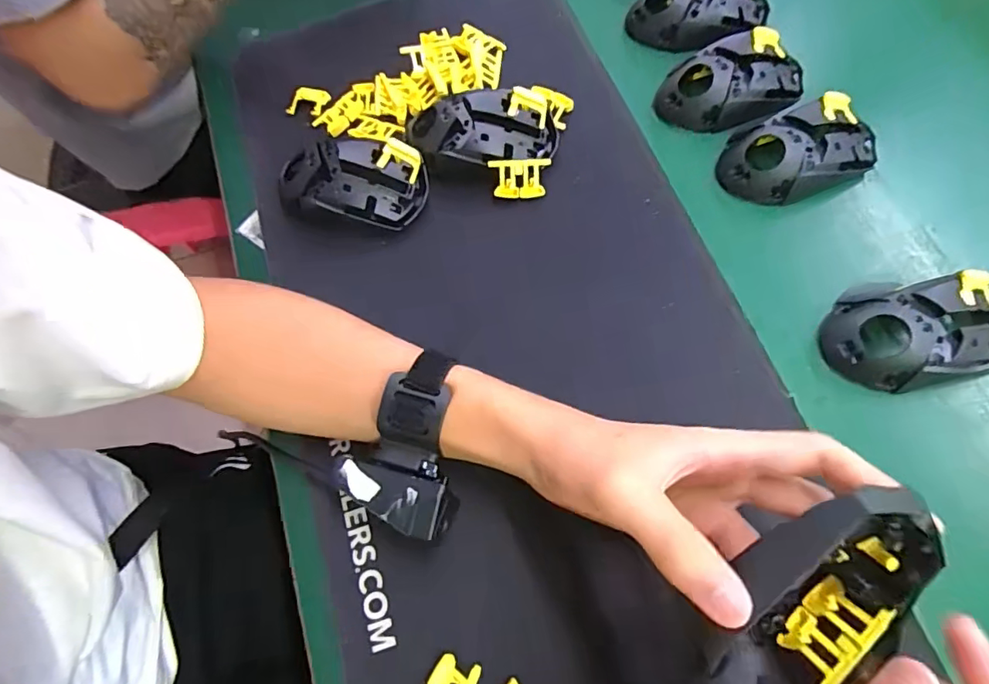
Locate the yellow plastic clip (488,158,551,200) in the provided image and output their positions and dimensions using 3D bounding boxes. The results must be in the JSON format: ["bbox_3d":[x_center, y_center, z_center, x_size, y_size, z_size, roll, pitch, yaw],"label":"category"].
[{"bbox_3d":[0.018,-0.120,0.388,0.042,0.009,0.027,-1,105,-2],"label":"yellow plastic clip"}]

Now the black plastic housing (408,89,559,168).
[{"bbox_3d":[-0.009,-0.157,0.395,0.110,0.028,0.057,-3,70,2],"label":"black plastic housing"}]

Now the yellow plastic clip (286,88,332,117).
[{"bbox_3d":[-0.156,-0.201,0.442,0.036,0.016,0.016,-1,70,2],"label":"yellow plastic clip"}]

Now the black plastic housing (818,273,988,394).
[{"bbox_3d":[0.270,-0.007,0.330,0.111,0.039,0.067,-8,70,0],"label":"black plastic housing"}]

